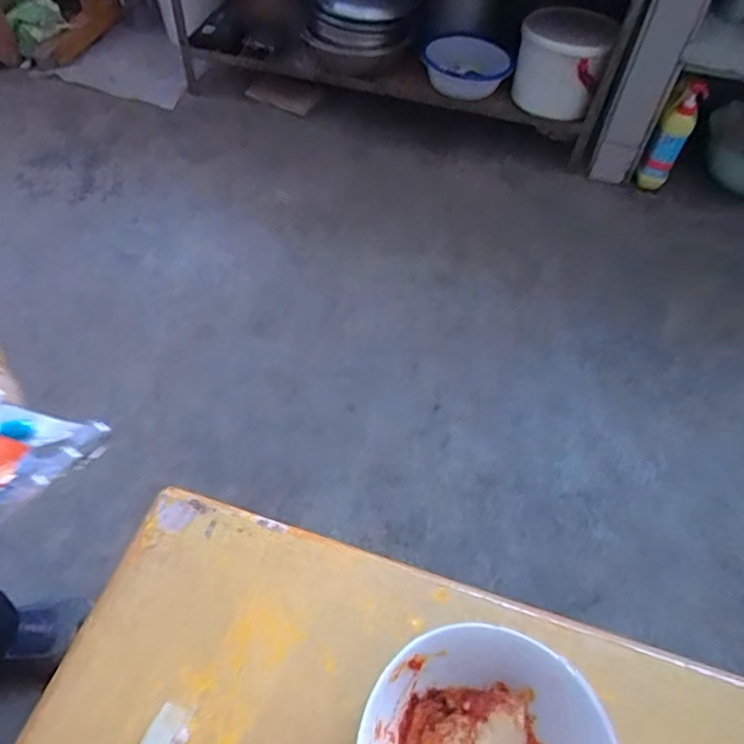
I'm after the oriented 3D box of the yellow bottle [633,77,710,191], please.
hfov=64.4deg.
[{"bbox_3d":[0.644,-0.510,1.278,0.071,0.216,0.071,25,57,15],"label":"yellow bottle"}]

